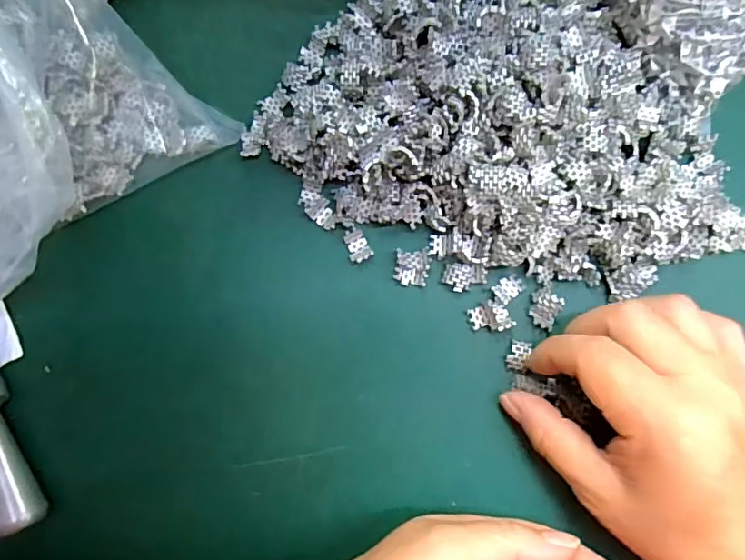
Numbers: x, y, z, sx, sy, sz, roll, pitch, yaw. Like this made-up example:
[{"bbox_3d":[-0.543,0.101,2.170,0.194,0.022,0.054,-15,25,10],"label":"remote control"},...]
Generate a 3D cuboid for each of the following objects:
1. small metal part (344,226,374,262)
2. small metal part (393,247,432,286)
[{"bbox_3d":[-0.008,-0.017,0.267,0.011,0.004,0.017,-29,83,-2],"label":"small metal part"},{"bbox_3d":[0.020,-0.007,0.265,0.017,0.004,0.018,4,83,2],"label":"small metal part"}]

